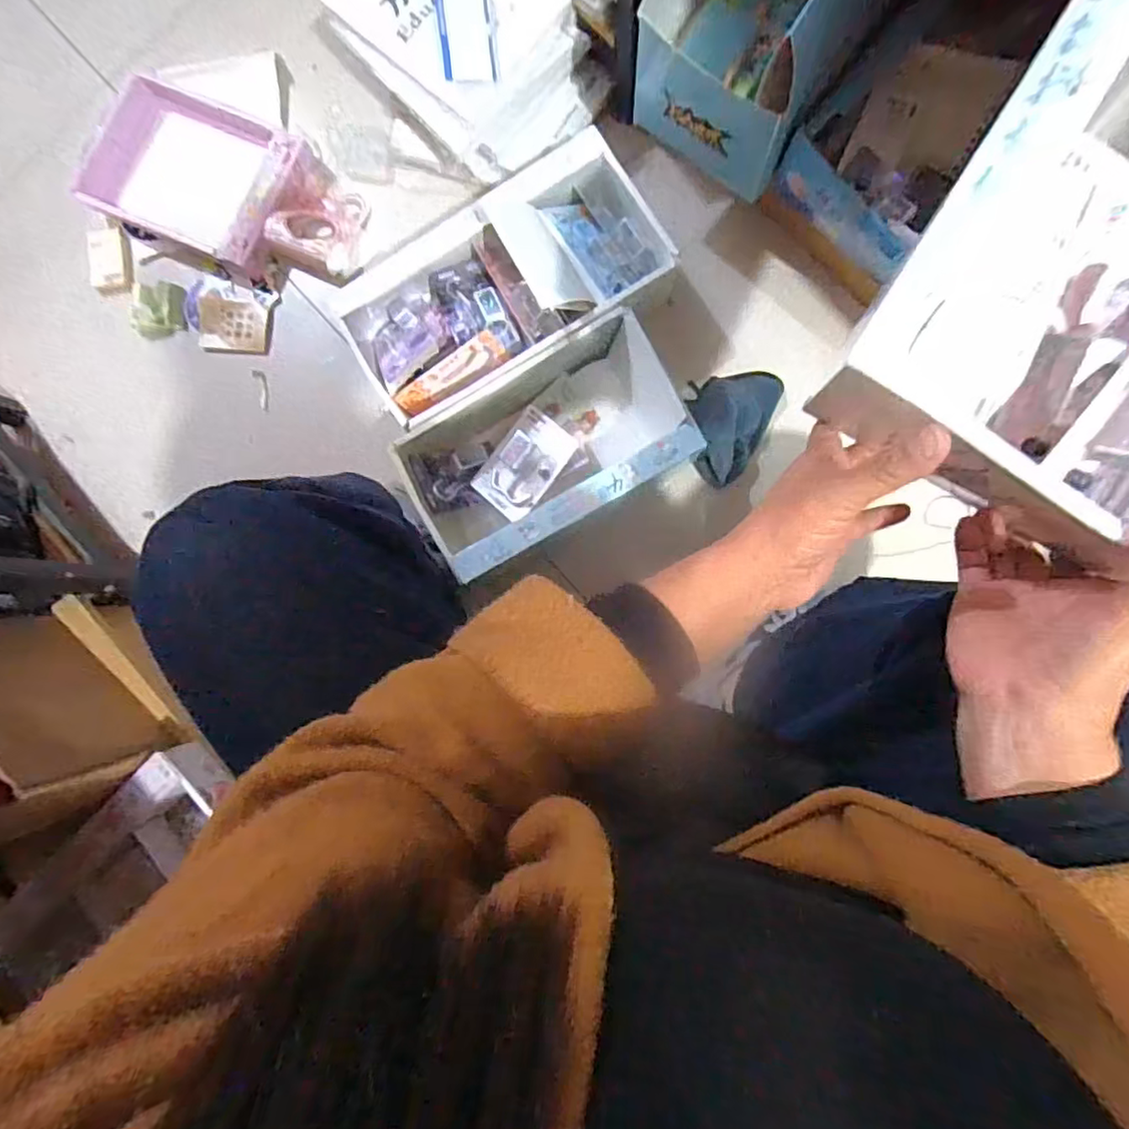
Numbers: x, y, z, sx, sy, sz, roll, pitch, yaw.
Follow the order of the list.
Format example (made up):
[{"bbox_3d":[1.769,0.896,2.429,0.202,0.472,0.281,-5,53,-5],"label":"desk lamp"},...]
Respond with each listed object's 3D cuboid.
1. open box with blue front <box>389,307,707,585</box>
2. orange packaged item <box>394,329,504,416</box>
[{"bbox_3d":[-0.025,-0.143,0.746,0.322,0.106,0.205,-29,85,2],"label":"open box with blue front"},{"bbox_3d":[-0.141,-0.237,0.759,0.145,0.033,0.036,-34,85,2],"label":"orange packaged item"}]

